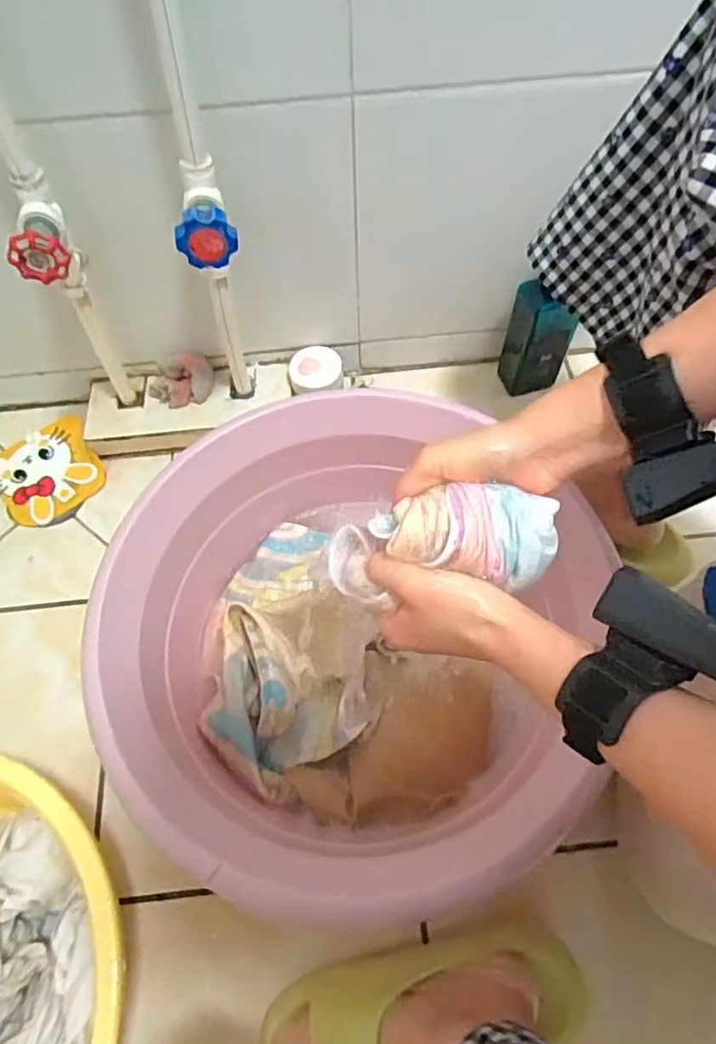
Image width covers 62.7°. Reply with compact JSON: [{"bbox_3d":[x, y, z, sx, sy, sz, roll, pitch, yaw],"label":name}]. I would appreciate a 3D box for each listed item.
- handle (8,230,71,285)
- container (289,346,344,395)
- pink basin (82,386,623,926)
[{"bbox_3d":[-0.279,-0.234,0.518,0.048,0.045,0.014,-21,58,15],"label":"handle"},{"bbox_3d":[-0.056,-0.199,0.787,0.070,0.030,0.068,0,63,0],"label":"container"},{"bbox_3d":[-0.020,0.090,0.566,0.407,0.164,0.437,0,63,0],"label":"pink basin"}]

